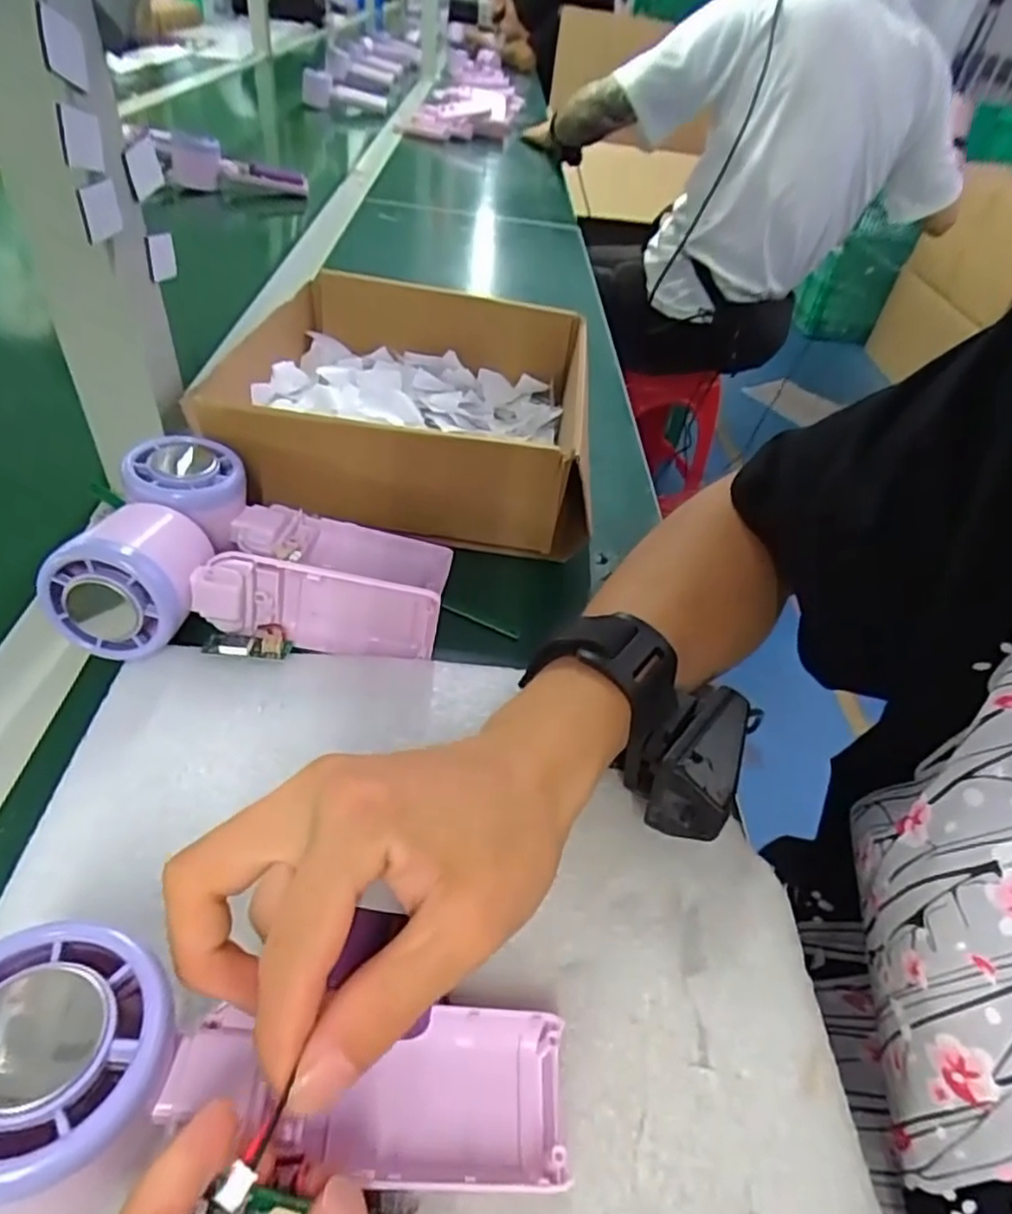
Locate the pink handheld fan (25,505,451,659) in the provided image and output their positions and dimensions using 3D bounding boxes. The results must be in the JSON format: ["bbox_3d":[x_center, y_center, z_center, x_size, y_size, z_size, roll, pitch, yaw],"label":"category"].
[{"bbox_3d":[-0.114,-0.009,0.310,0.160,0.055,0.057,6,43,-6],"label":"pink handheld fan"}]

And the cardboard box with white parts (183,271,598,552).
[{"bbox_3d":[-0.058,-0.135,0.447,0.220,0.073,0.215,7,43,-5],"label":"cardboard box with white parts"}]

